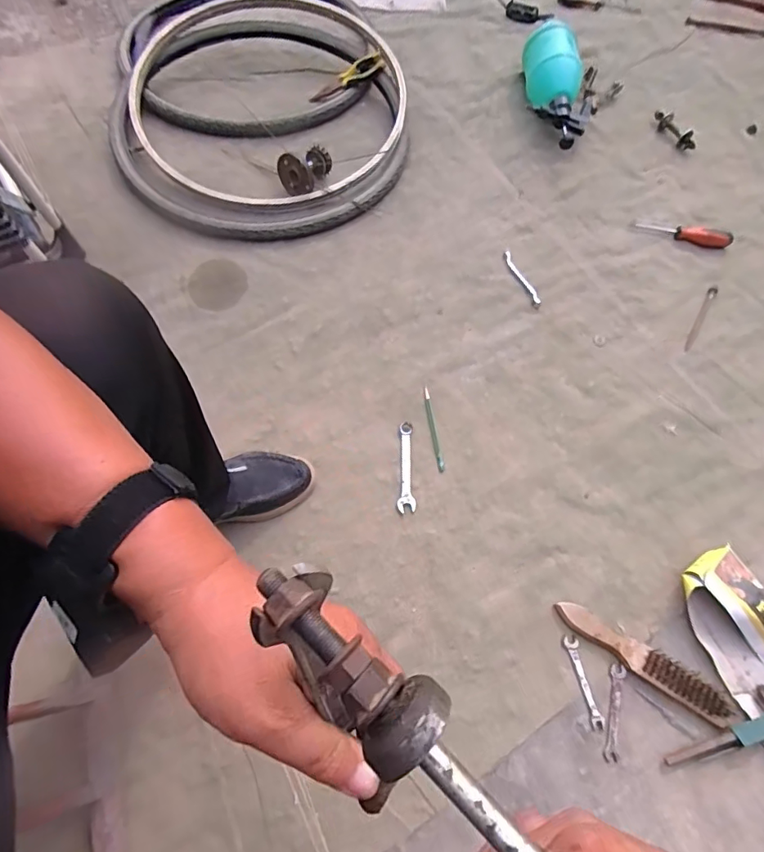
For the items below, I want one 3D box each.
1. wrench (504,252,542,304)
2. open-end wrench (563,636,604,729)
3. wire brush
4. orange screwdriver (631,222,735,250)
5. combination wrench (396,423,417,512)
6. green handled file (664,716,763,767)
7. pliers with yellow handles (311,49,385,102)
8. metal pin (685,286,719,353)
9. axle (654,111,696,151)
[{"bbox_3d":[0.278,-0.296,0.971,0.019,0.008,0.128,-26,71,-10],"label":"wrench"},{"bbox_3d":[0.285,0.360,0.693,0.021,0.005,0.118,-12,69,-5],"label":"open-end wrench"},{"bbox_3d":[0.370,0.332,0.699,0.249,0.025,0.045,33,72,12],"label":"wire brush"},{"bbox_3d":[0.618,-0.402,1.007,0.191,0.024,0.033,14,69,6],"label":"orange screwdriver"},{"bbox_3d":[0.040,0.068,0.817,0.027,0.011,0.154,0,69,0],"label":"combination wrench"},{"bbox_3d":[0.466,0.422,0.660,0.170,0.033,0.028,-15,69,-6],"label":"green handled file"},{"bbox_3d":[-0.083,-0.807,1.138,0.187,0.030,0.040,-26,70,7],"label":"pliers with yellow handles"},{"bbox_3d":[0.613,-0.210,0.940,0.018,0.011,0.166,32,72,12],"label":"metal pin"},{"bbox_3d":[0.668,-0.675,1.115,0.031,0.030,0.122,-28,71,-10],"label":"axle"}]

